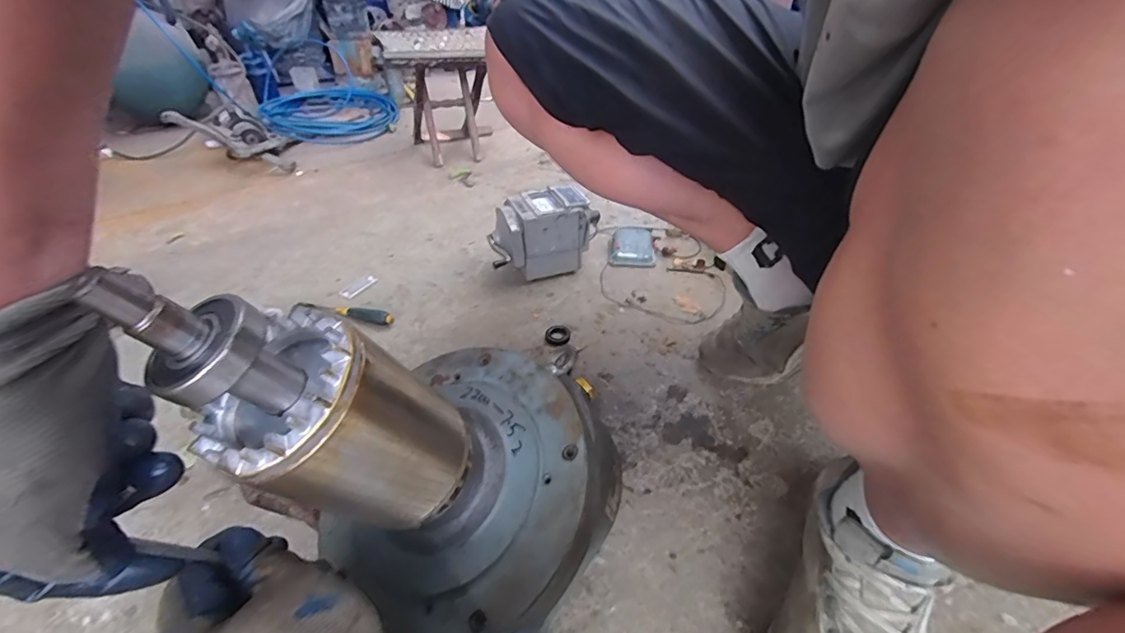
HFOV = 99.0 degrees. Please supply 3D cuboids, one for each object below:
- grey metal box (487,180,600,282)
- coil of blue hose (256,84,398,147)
[{"bbox_3d":[-0.042,-0.146,0.869,0.184,0.133,0.111,-15,42,-18],"label":"grey metal box"},{"bbox_3d":[-0.767,-0.686,1.606,0.410,0.066,0.506,-15,42,-18],"label":"coil of blue hose"}]

